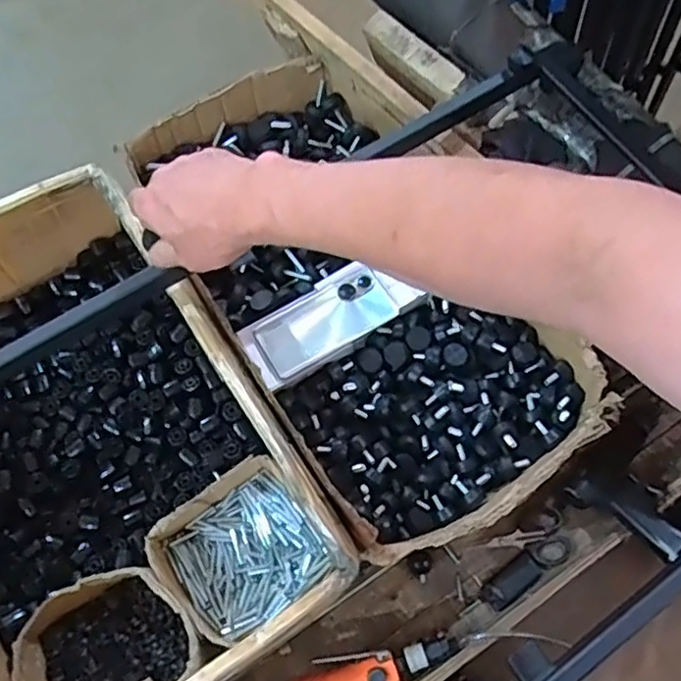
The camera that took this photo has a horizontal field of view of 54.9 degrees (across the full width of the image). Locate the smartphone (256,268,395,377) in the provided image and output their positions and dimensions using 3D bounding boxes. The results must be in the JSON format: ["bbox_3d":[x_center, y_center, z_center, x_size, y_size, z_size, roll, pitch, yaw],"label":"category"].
[{"bbox_3d":[-0.017,-0.022,0.757,0.156,0.012,0.070,-30,83,-9],"label":"smartphone"}]

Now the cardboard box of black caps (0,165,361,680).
[{"bbox_3d":[-0.265,0.111,0.677,0.348,0.174,0.528,-31,71,-12],"label":"cardboard box of black caps"}]

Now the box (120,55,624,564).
[{"bbox_3d":[0.018,-0.077,0.765,0.303,0.120,0.603,-31,71,-13],"label":"box"}]

